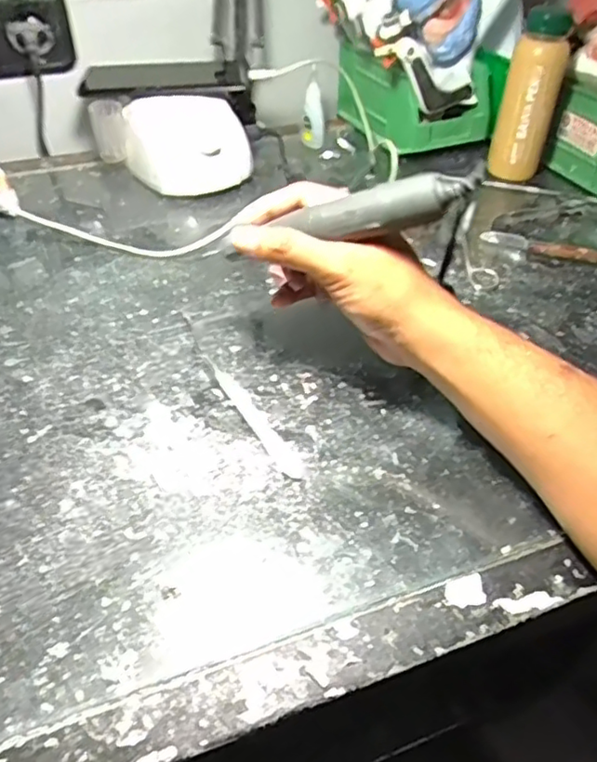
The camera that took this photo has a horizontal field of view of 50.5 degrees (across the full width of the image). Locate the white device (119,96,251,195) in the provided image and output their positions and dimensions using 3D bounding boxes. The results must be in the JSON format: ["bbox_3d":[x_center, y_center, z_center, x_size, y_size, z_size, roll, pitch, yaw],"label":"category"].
[{"bbox_3d":[-0.105,-0.230,0.623,0.116,0.076,0.079,-13,45,-16],"label":"white device"}]

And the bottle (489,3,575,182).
[{"bbox_3d":[0.231,-0.280,0.631,0.052,0.152,0.040,16,45,14],"label":"bottle"}]

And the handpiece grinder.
[{"bbox_3d":[0.025,-0.093,0.364,0.156,0.020,0.030,-9,38,24],"label":"handpiece grinder"}]

